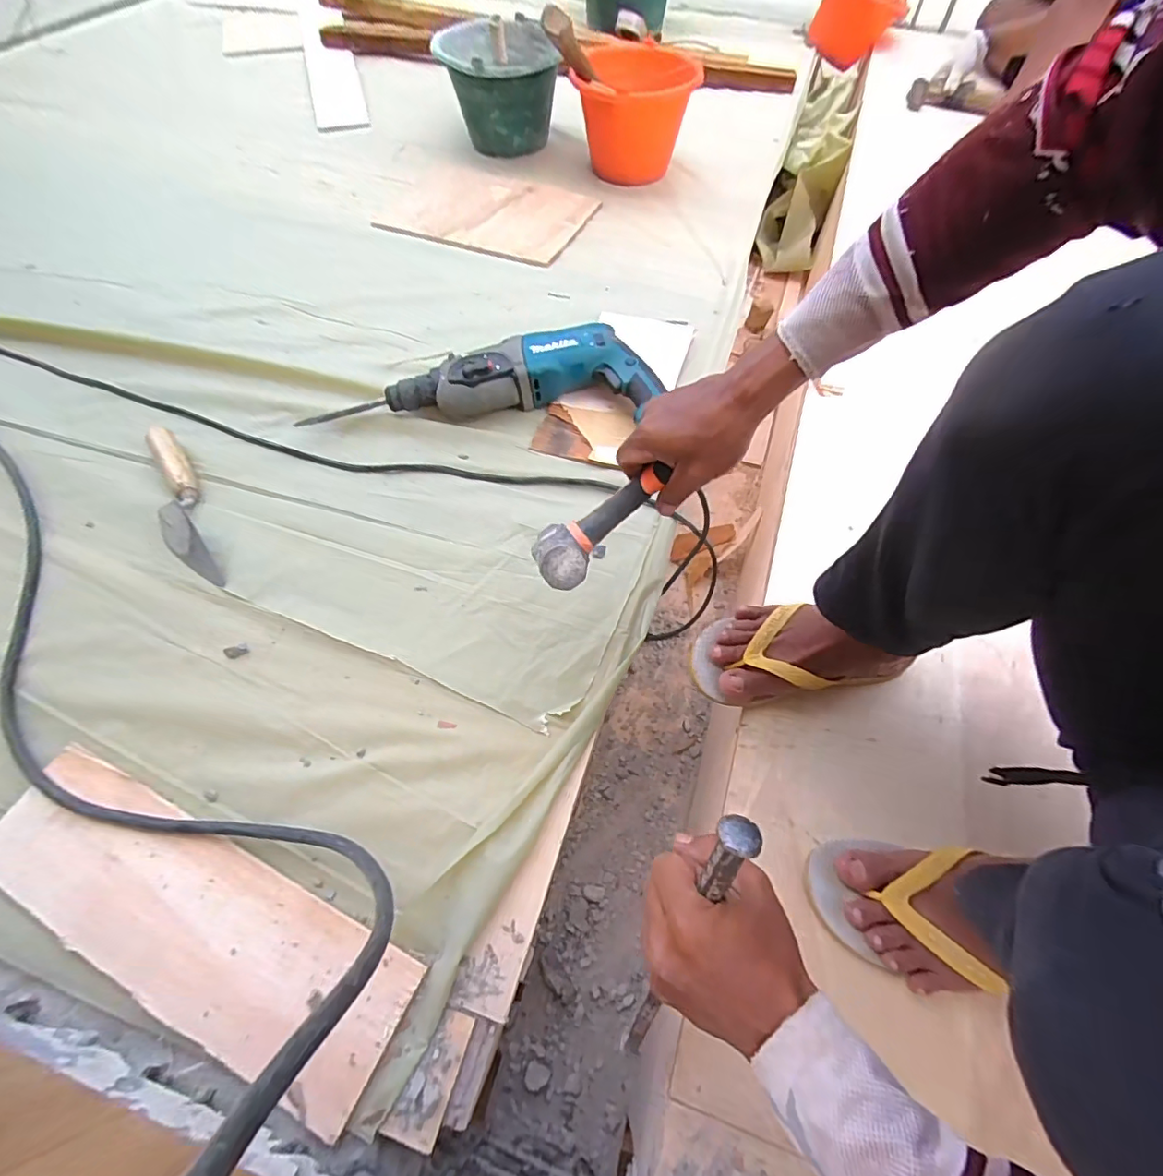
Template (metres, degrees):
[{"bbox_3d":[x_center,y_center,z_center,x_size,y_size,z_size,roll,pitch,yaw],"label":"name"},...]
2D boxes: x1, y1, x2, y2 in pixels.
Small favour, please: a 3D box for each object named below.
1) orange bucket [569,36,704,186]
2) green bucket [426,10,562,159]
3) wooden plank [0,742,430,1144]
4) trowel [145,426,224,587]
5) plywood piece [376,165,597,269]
[{"bbox_3d":[0.103,-0.927,1.065,0.207,0.192,0.207,0,60,-1],"label":"orange bucket"},{"bbox_3d":[-0.171,-1.060,1.123,0.234,0.193,0.238,0,60,-1],"label":"green bucket"},{"bbox_3d":[-0.352,0.285,0.468,0.428,0.016,0.122,23,62,12],"label":"wooden plank"},{"bbox_3d":[-0.514,-0.112,0.678,0.044,0.048,0.266,-25,63,-15],"label":"trowel"},{"bbox_3d":[-0.185,-0.745,1.052,0.386,0.012,0.280,17,61,9],"label":"plywood piece"}]

